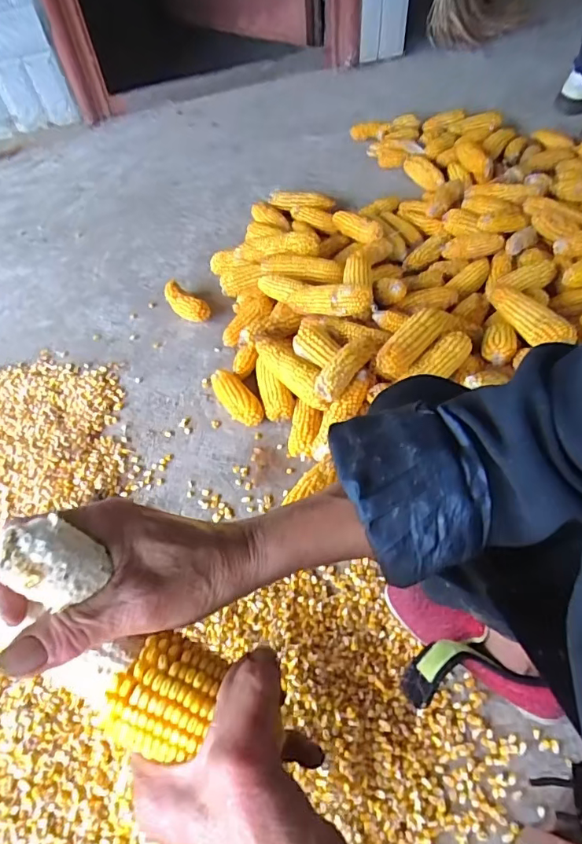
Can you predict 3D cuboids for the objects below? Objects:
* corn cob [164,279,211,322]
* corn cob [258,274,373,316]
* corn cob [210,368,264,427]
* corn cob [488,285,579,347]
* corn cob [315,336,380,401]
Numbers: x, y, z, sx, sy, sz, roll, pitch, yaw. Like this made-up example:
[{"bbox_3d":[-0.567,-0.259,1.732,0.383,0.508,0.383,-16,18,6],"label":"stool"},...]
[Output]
[{"bbox_3d":[-0.215,-0.238,1.001,0.121,0.047,0.048,37,66,25],"label":"corn cob"},{"bbox_3d":[0.034,-0.228,0.897,0.225,0.049,0.066,20,59,34],"label":"corn cob"},{"bbox_3d":[-0.096,-0.043,0.860,0.051,0.041,0.139,-33,59,-17],"label":"corn cob"},{"bbox_3d":[0.399,-0.187,0.850,0.047,0.044,0.216,-11,34,-3],"label":"corn cob"},{"bbox_3d":[0.093,-0.092,0.779,0.044,0.049,0.145,29,62,23],"label":"corn cob"}]

